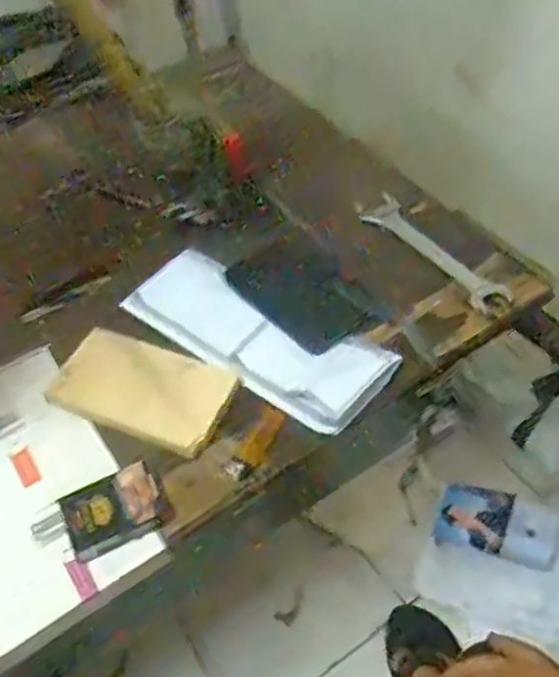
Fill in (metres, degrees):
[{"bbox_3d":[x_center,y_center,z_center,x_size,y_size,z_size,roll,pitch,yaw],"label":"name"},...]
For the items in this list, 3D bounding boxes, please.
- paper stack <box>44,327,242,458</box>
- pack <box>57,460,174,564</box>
[{"bbox_3d":[-0.139,0.048,0.734,0.190,0.024,0.102,19,54,19],"label":"paper stack"},{"bbox_3d":[-0.147,0.154,0.651,0.089,0.022,0.062,-23,52,-14],"label":"pack"}]

